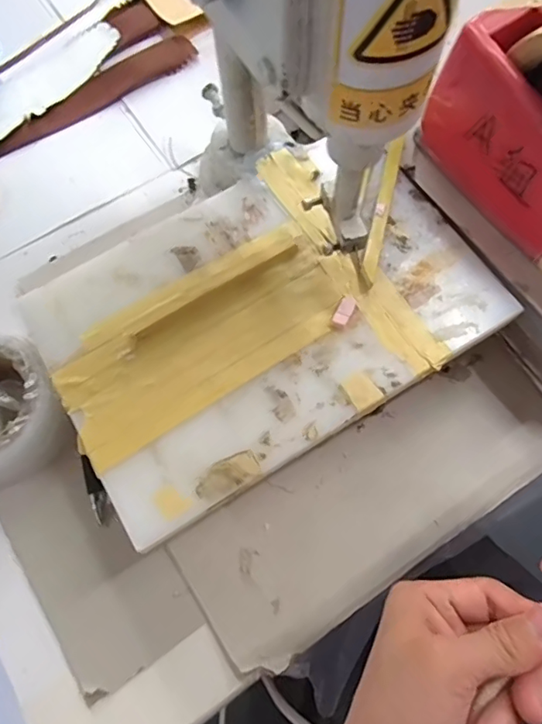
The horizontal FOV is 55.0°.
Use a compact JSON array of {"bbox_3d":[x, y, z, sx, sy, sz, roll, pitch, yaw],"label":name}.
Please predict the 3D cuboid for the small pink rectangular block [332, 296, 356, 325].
[{"bbox_3d":[0.051,-0.035,0.359,0.011,0.004,0.023,28,73,10],"label":"small pink rectangular block"}]

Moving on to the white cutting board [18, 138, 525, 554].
[{"bbox_3d":[-0.006,-0.039,0.362,0.291,0.013,0.199,-32,74,-10],"label":"white cutting board"}]

